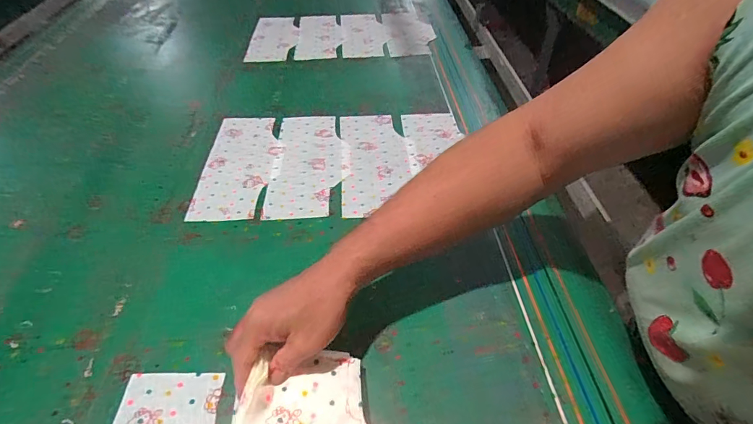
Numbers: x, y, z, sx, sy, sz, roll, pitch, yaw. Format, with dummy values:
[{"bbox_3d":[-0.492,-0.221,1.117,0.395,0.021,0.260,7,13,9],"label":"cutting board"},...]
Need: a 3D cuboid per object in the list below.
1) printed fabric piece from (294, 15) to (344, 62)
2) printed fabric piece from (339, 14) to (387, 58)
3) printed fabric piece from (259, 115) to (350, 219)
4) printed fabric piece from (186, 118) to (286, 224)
[{"bbox_3d":[-0.153,-0.474,1.077,0.120,0.006,0.262,-4,49,-4],"label":"printed fabric piece"},{"bbox_3d":[-0.036,-0.486,1.087,0.115,0.010,0.265,-4,49,-4],"label":"printed fabric piece"},{"bbox_3d":[-0.114,-0.091,0.708,0.130,0.005,0.273,-2,45,-1],"label":"printed fabric piece"},{"bbox_3d":[-0.232,-0.088,0.706,0.126,0.007,0.274,-1,45,-2],"label":"printed fabric piece"}]

